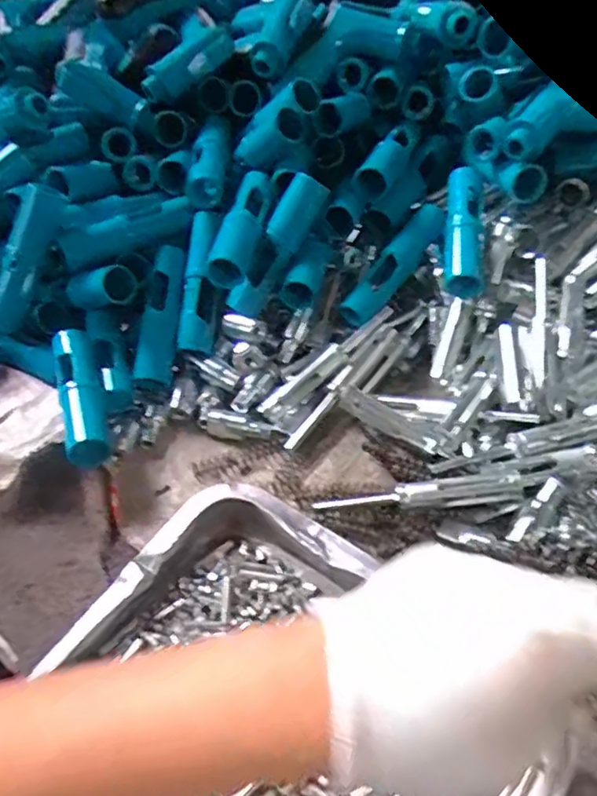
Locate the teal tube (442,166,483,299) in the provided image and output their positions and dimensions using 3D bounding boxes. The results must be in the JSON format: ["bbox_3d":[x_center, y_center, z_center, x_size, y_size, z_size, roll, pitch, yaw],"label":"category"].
[{"bbox_3d":[0.139,-0.143,0.522,0.030,0.033,0.118,4,65,11],"label":"teal tube"}]

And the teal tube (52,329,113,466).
[{"bbox_3d":[-0.166,-0.010,0.466,0.030,0.025,0.133,-17,45,-10],"label":"teal tube"}]

